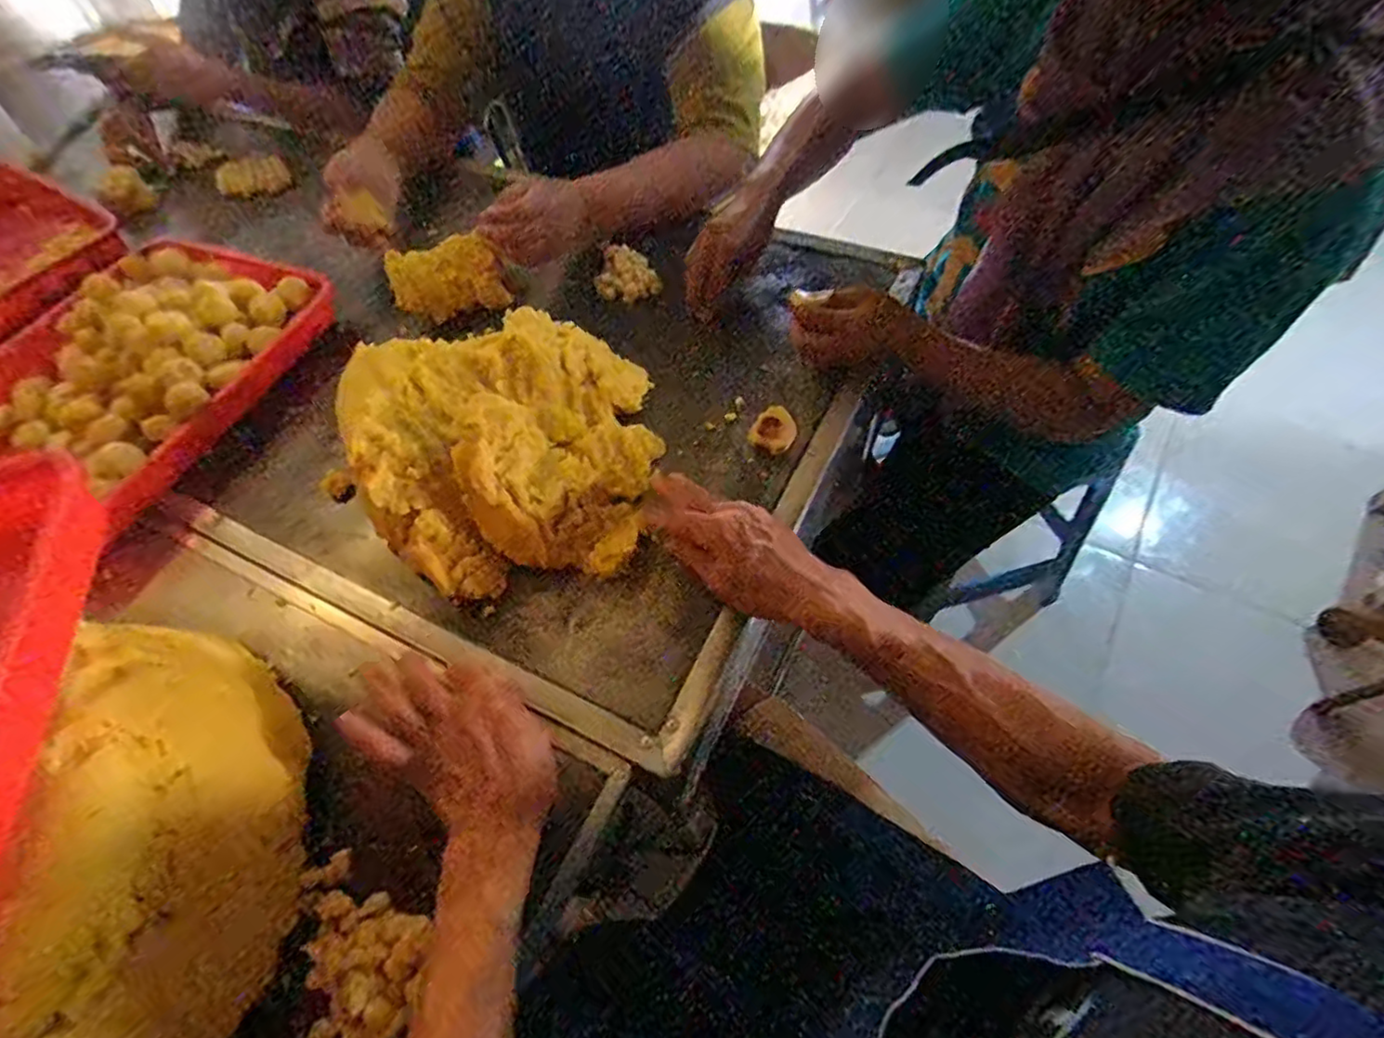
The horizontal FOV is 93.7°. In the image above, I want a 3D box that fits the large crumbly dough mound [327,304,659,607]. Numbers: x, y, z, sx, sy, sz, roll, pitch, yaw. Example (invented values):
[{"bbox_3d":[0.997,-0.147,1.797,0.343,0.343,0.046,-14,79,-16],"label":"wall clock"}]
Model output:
[{"bbox_3d":[-0.152,-0.073,0.549,0.228,0.110,0.235,-11,58,-2],"label":"large crumbly dough mound"}]

